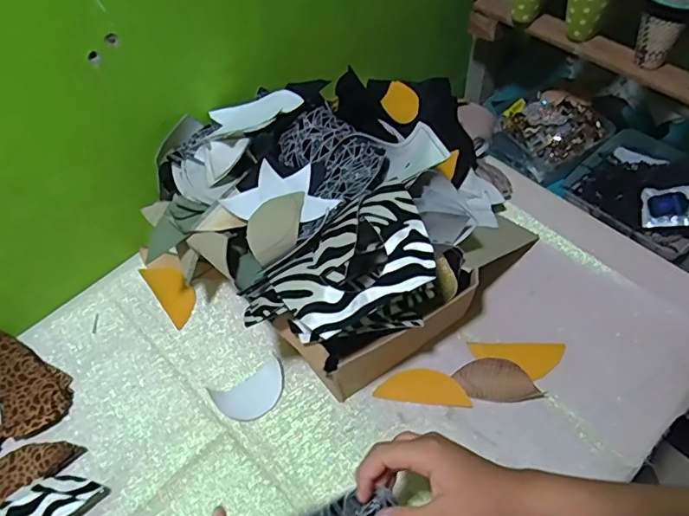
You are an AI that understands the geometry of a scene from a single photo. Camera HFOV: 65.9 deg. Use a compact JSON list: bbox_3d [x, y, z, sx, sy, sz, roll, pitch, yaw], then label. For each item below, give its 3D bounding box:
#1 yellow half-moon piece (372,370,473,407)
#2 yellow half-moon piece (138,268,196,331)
[{"bbox_3d":[0.089,0.145,0.599,0.102,0.006,0.037,3,63,9],"label":"yellow half-moon piece"},{"bbox_3d":[-0.220,0.042,0.680,0.042,0.012,0.100,-34,60,-19],"label":"yellow half-moon piece"}]

